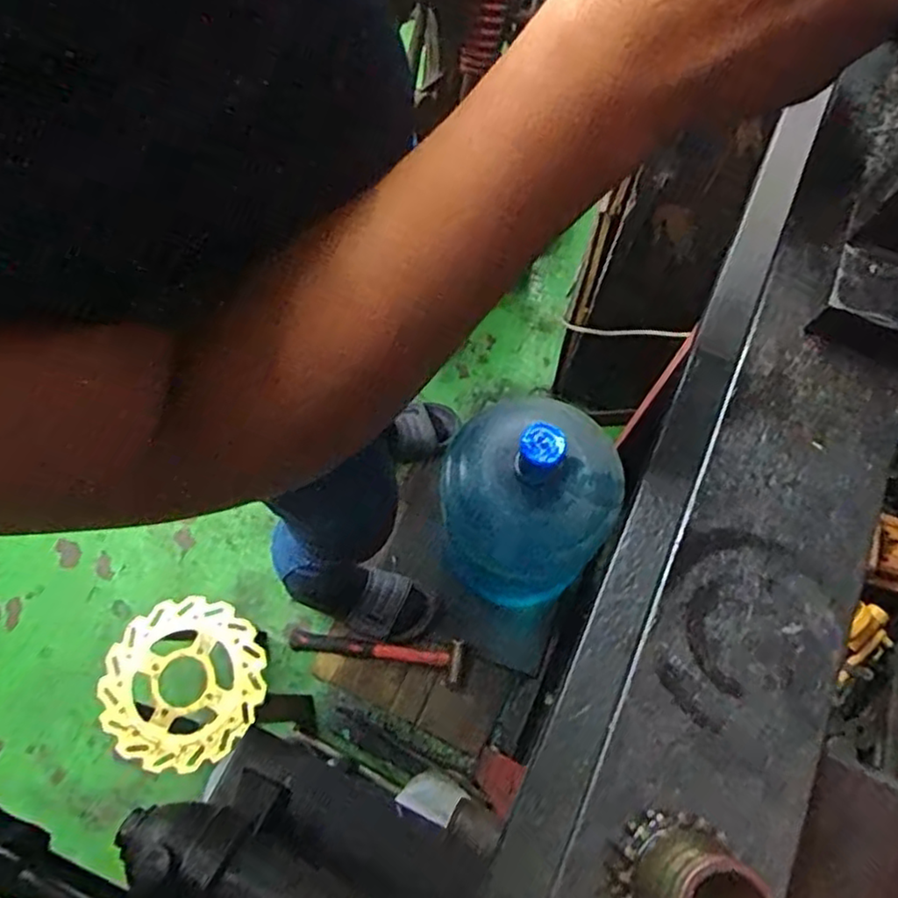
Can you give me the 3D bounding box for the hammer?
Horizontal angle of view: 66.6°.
[{"bbox_3d":[-0.130,0.368,1.206,0.303,0.026,0.074,4,69,1],"label":"hammer"}]

